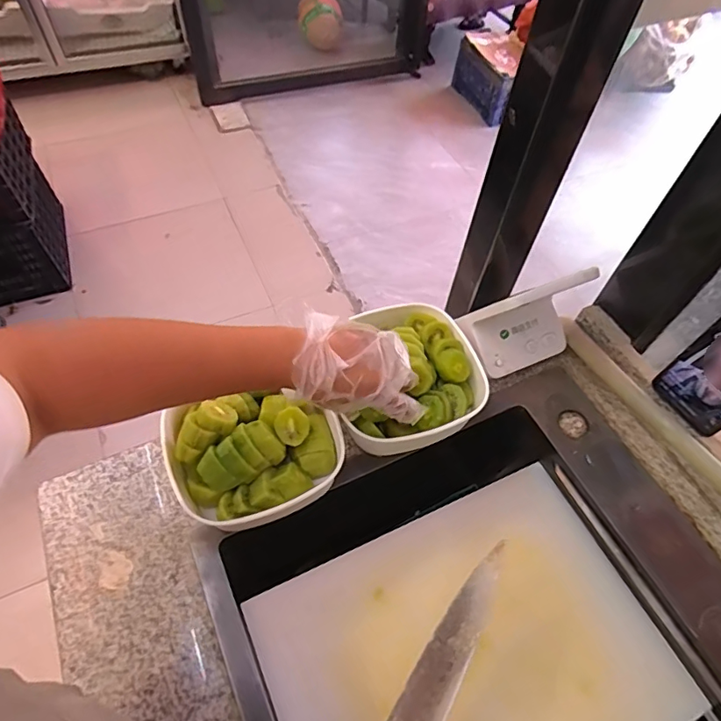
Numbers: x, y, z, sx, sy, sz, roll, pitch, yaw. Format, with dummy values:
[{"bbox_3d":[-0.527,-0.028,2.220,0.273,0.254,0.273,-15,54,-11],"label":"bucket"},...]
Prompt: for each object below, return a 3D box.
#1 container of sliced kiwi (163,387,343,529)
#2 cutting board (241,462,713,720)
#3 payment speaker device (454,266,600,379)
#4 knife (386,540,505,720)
[{"bbox_3d":[-0.106,0.094,0.508,0.162,0.072,0.138,-21,60,-16],"label":"container of sliced kiwi"},{"bbox_3d":[0.106,0.271,0.463,0.353,0.019,0.261,-19,56,-20],"label":"cutting board"},{"bbox_3d":[0.184,-0.052,0.560,0.125,0.123,0.071,-12,58,-11],"label":"payment speaker device"},{"bbox_3d":[0.039,0.271,0.367,0.036,0.026,0.296,27,55,14],"label":"knife"}]

